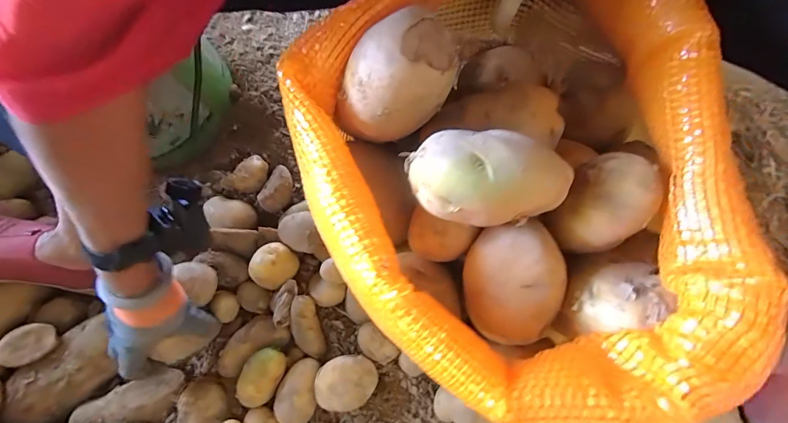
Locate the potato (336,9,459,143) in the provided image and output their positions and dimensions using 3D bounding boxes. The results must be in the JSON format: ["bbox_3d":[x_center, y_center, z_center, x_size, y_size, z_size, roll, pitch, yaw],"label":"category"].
[{"bbox_3d":[0.001,-0.076,0.203,0.058,0.047,0.058,14,71,7],"label":"potato"}]

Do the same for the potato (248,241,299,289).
[{"bbox_3d":[-0.153,0.068,0.467,0.057,0.041,0.044,-40,74,-11],"label":"potato"}]

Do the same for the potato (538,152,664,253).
[{"bbox_3d":[0.123,-0.007,0.217,0.041,0.043,0.055,35,75,13],"label":"potato"}]

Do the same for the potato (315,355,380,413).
[{"bbox_3d":[-0.056,0.200,0.434,0.071,0.043,0.059,-7,70,0],"label":"potato"}]

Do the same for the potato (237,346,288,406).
[{"bbox_3d":[-0.161,0.200,0.449,0.040,0.033,0.072,29,74,11],"label":"potato"}]

